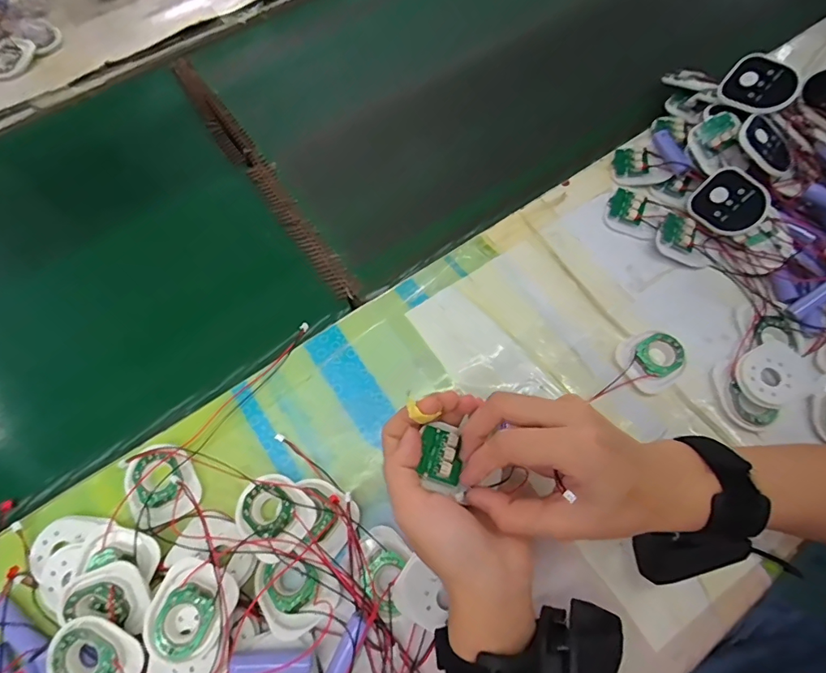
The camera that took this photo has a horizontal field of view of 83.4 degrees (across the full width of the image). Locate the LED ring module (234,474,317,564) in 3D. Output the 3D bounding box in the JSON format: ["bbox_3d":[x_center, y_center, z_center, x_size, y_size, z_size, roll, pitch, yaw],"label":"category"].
[{"bbox_3d":[-0.098,0.124,0.325,0.055,0.019,0.047,39,71,16],"label":"LED ring module"}]

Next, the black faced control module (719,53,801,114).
[{"bbox_3d":[0.300,-0.219,0.403,0.058,0.015,0.041,50,119,32],"label":"black faced control module"}]

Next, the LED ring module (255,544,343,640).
[{"bbox_3d":[-0.078,0.167,0.307,0.048,0.015,0.049,-35,70,-15],"label":"LED ring module"}]

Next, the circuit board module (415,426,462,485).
[{"bbox_3d":[0.018,0.075,0.293,0.025,0.008,0.036,2,49,15],"label":"circuit board module"}]

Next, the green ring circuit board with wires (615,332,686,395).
[{"bbox_3d":[0.194,0.018,0.375,0.050,0.009,0.047,-28,70,-10],"label":"green ring circuit board with wires"}]

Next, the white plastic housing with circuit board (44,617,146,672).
[{"bbox_3d":[-0.194,0.198,0.280,0.058,0.006,0.041,24,71,10],"label":"white plastic housing with circuit board"}]

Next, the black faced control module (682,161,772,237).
[{"bbox_3d":[0.276,-0.117,0.404,0.051,0.018,0.058,-47,67,24],"label":"black faced control module"}]

